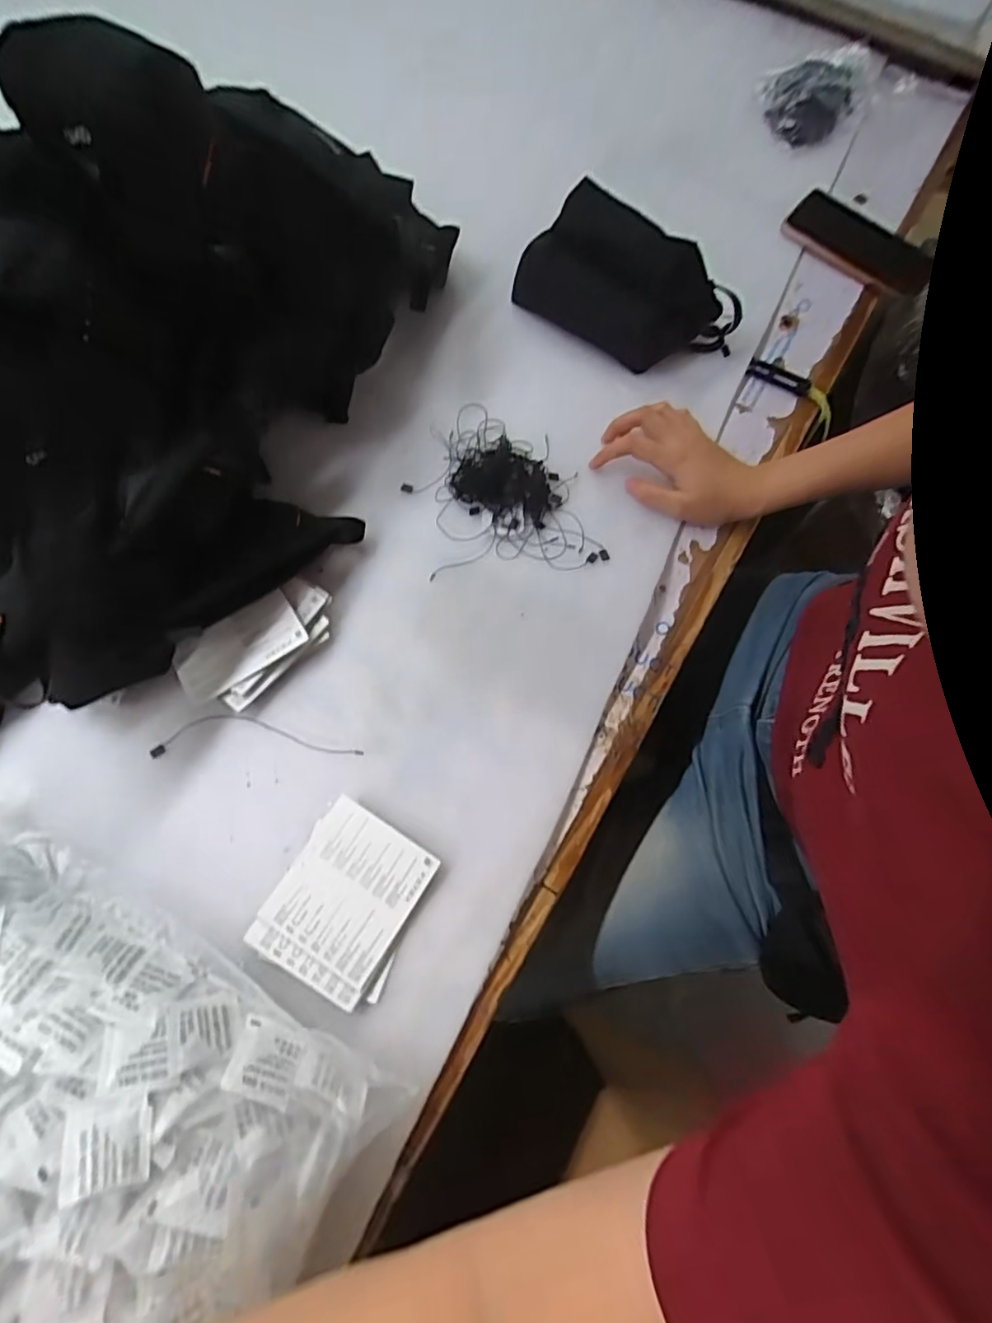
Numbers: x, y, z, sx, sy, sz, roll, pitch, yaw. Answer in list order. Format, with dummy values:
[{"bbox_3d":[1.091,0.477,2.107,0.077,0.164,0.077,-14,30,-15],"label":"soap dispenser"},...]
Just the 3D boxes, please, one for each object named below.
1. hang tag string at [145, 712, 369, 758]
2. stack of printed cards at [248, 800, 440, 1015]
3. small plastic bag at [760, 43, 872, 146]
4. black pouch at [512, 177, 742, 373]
[{"bbox_3d":[-0.186,0.057,0.460,0.160,0.004,0.033,-1,72,-1],"label":"hang tag string"},{"bbox_3d":[-0.106,0.171,0.422,0.096,0.013,0.113,29,74,8],"label":"stack of printed cards"},{"bbox_3d":[0.387,-0.700,0.719,0.115,0.030,0.161,16,73,4],"label":"small plastic bag"},{"bbox_3d":[0.124,-0.368,0.561,0.219,0.076,0.109,35,75,10],"label":"black pouch"}]

